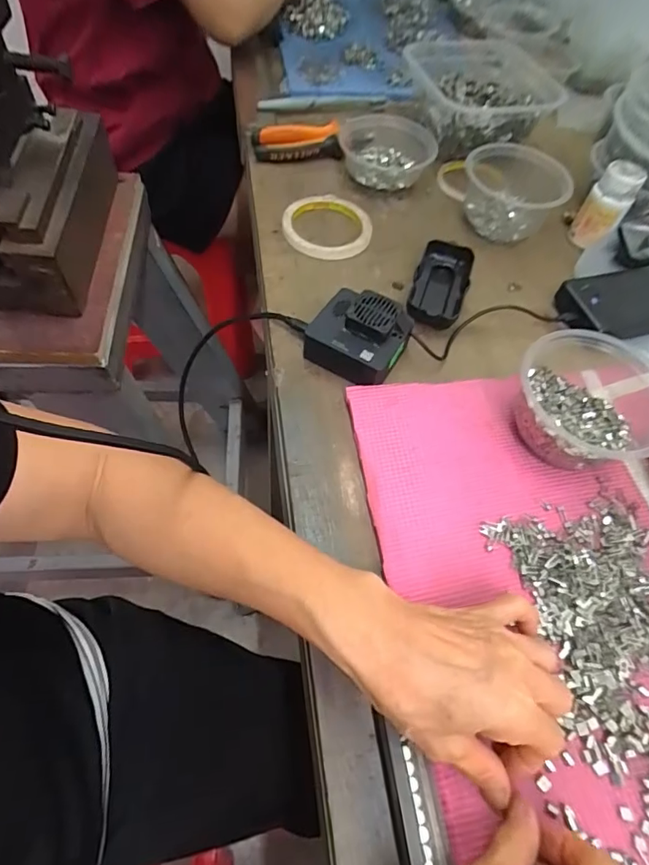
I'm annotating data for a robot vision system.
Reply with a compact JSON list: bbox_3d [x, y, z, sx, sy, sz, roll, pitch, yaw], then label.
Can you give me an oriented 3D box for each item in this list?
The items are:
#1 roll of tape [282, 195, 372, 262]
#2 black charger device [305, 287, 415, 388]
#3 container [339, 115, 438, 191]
[{"bbox_3d":[0.002,-0.228,0.537,0.095,0.018,0.095,1,59,-2],"label":"roll of tape"},{"bbox_3d":[0.030,-0.087,0.435,0.078,0.041,0.070,31,62,15],"label":"black charger device"},{"bbox_3d":[0.074,-0.334,0.584,0.110,0.040,0.097,7,59,1],"label":"container"}]

